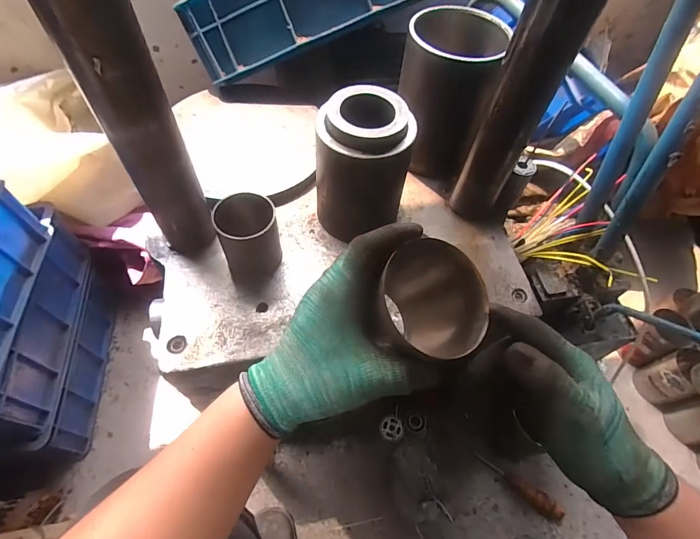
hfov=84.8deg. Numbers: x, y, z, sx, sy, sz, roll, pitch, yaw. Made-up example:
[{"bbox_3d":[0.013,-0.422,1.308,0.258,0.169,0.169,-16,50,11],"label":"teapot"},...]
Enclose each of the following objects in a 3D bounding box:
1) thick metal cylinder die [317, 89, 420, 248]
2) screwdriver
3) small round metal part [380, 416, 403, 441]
[{"bbox_3d":[0.009,-0.116,0.464,0.098,0.159,0.106,2,57,-3],"label":"thick metal cylinder die"},{"bbox_3d":[0.336,0.426,0.756,0.184,0.039,0.028,38,62,19],"label":"screwdriver"},{"bbox_3d":[0.089,0.338,0.814,0.045,0.014,0.045,2,57,-3],"label":"small round metal part"}]

